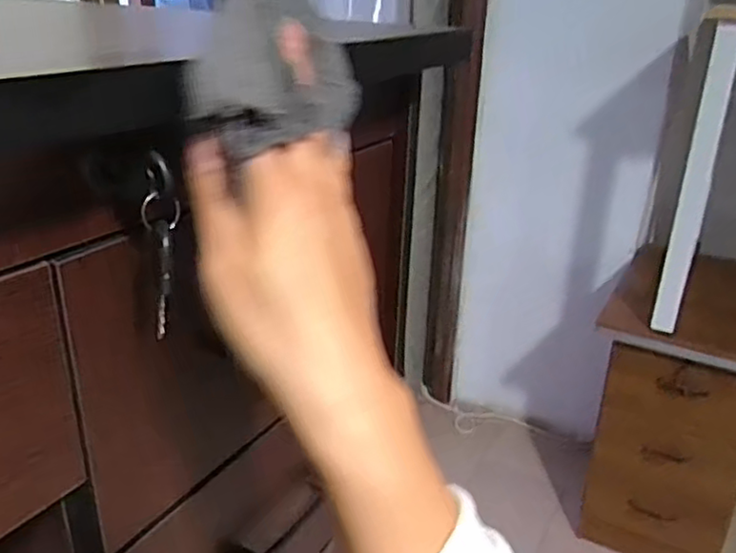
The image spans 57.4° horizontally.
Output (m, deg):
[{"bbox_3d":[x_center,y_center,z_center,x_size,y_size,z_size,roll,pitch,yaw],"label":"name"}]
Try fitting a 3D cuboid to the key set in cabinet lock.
[{"bbox_3d":[-0.086,-0.013,0.286,0.015,0.073,0.021,-6,25,-18],"label":"key set in cabinet lock"}]

